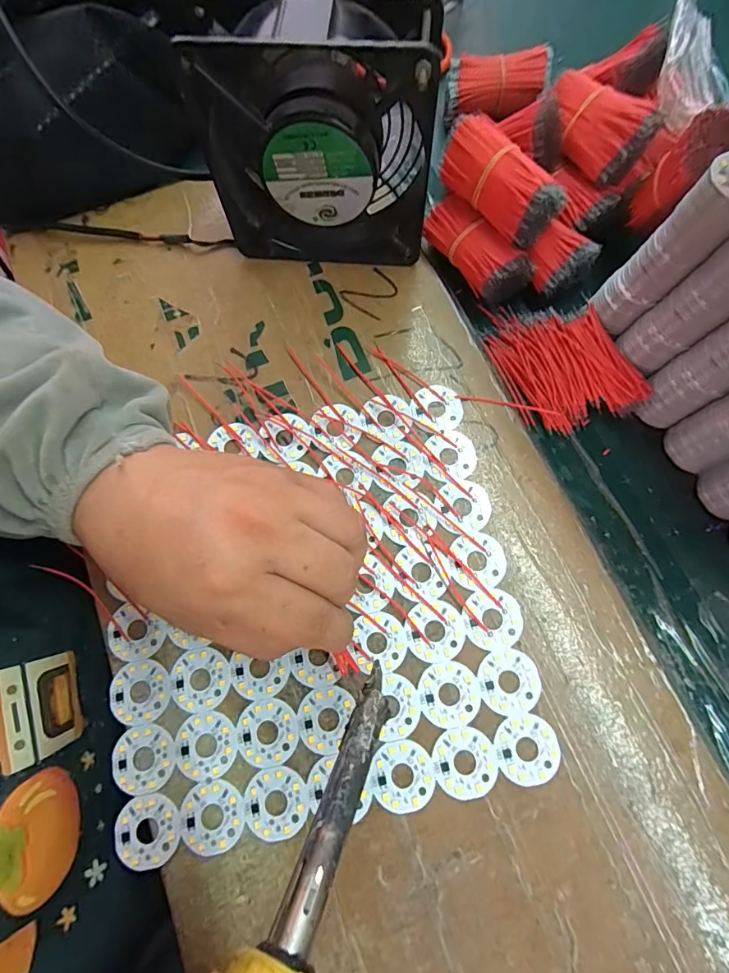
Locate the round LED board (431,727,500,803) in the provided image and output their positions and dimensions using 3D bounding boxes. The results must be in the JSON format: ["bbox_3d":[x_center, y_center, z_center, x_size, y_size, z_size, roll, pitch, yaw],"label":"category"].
[{"bbox_3d":[0.048,0.133,0.219,0.030,0.004,0.030,0,74,2],"label":"round LED board"}]

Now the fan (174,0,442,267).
[{"bbox_3d":[-0.026,-0.187,0.255,0.122,0.121,0.048,8,74,4],"label":"fan"}]

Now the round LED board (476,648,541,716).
[{"bbox_3d":[0.072,0.098,0.229,0.030,0.004,0.030,0,74,2],"label":"round LED board"}]

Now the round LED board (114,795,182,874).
[{"bbox_3d":[-0.102,0.162,0.215,0.029,0.004,0.030,-13,74,-2],"label":"round LED board"}]

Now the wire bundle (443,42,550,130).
[{"bbox_3d":[0.092,-0.279,0.318,0.072,0.027,0.027,-11,74,-2],"label":"wire bundle"}]

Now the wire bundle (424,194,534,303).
[{"bbox_3d":[0.068,-0.146,0.287,0.029,0.032,0.071,-43,77,-10],"label":"wire bundle"}]

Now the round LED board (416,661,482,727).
[{"bbox_3d":[0.042,0.103,0.228,0.032,0.004,0.030,-18,74,-4],"label":"round LED board"}]

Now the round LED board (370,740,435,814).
[{"bbox_3d":[0.018,0.139,0.219,0.030,0.004,0.030,0,74,2],"label":"round LED board"}]

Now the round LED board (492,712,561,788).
[{"bbox_3d":[0.078,0.126,0.221,0.030,0.004,0.029,0,74,2],"label":"round LED board"}]

